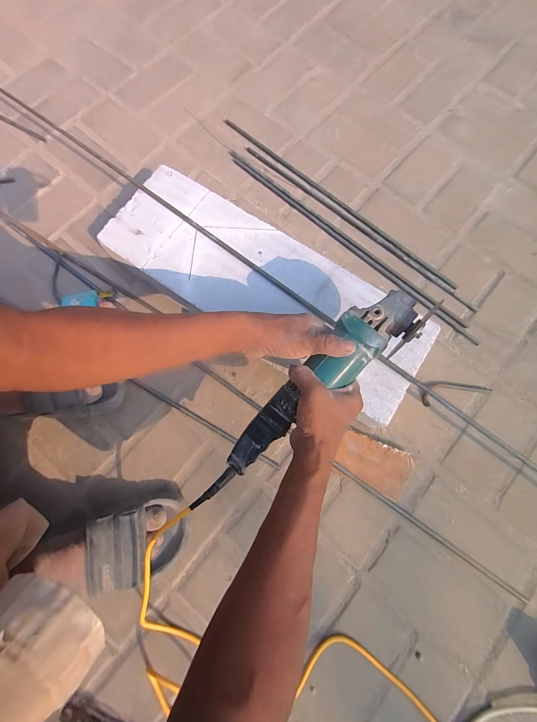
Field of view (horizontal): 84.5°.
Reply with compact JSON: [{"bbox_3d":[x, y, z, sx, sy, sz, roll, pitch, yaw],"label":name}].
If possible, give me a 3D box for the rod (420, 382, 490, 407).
[{"bbox_3d":[0.347,0.050,0.549,0.130,0.007,0.041,-13,77,-3],"label":"rod"}]

